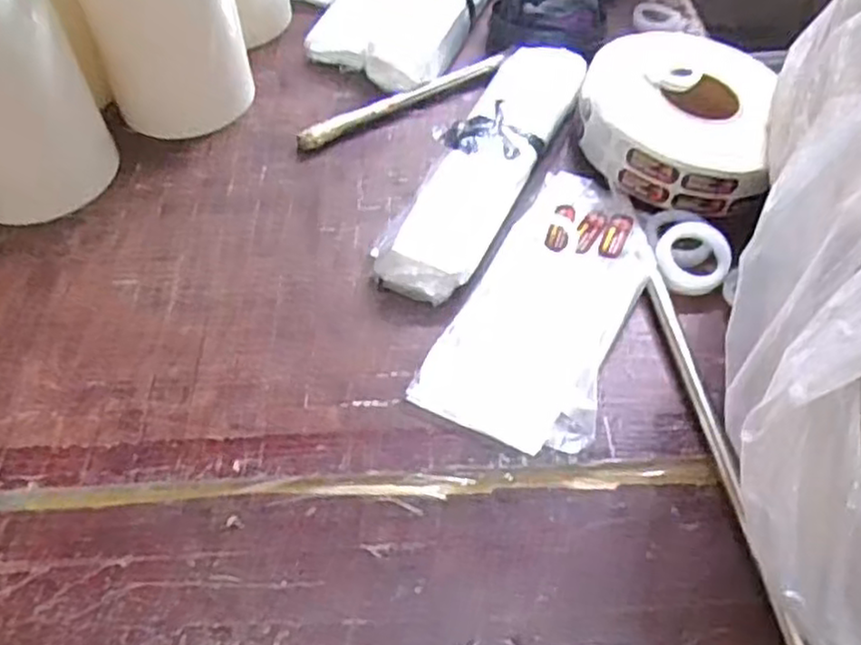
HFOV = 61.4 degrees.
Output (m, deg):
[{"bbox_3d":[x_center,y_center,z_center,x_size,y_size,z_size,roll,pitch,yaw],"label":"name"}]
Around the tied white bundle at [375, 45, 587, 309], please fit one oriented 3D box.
[{"bbox_3d":[0.050,-0.146,0.635,0.082,0.038,0.306,23,56,14],"label":"tied white bundle"}]

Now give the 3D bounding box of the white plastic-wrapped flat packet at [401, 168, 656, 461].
[{"bbox_3d":[0.093,-0.021,0.565,0.123,0.016,0.251,21,55,12],"label":"white plastic-wrapped flat packet"}]

